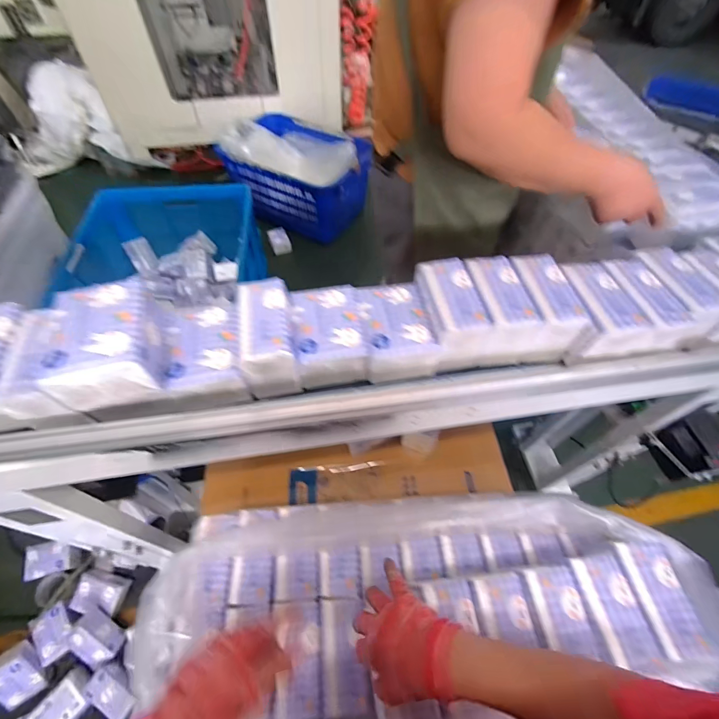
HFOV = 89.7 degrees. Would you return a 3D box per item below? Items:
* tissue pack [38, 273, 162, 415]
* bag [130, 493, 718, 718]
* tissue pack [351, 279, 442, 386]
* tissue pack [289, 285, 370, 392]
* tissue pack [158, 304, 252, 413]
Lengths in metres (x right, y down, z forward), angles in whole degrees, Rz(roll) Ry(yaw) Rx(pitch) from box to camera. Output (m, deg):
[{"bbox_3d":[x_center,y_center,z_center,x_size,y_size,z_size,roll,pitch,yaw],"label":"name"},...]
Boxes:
[{"bbox_3d":[-0.262,-0.020,0.386,0.095,0.067,0.112,-14,58,-12],"label":"tissue pack"},{"bbox_3d":[0.086,0.309,0.450,0.644,0.167,0.273,-6,56,5],"label":"bag"},{"bbox_3d":[0.045,-0.038,0.482,0.088,0.059,0.122,-8,56,-8],"label":"tissue pack"},{"bbox_3d":[-0.041,-0.033,0.476,0.087,0.061,0.119,-7,56,-8],"label":"tissue pack"},{"bbox_3d":[-0.189,-0.004,0.449,0.088,0.060,0.120,-10,57,-10],"label":"tissue pack"}]

